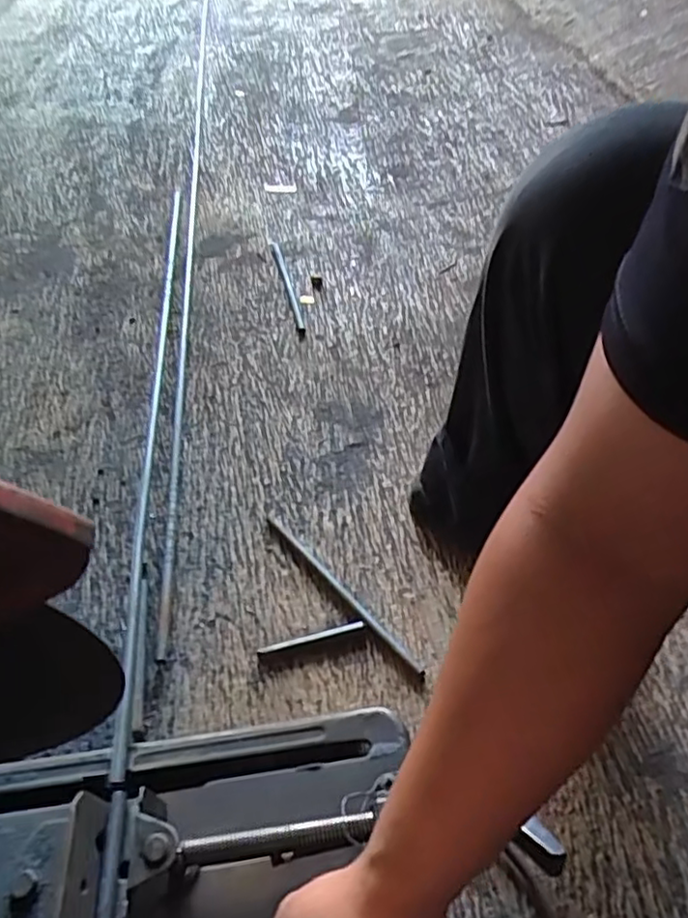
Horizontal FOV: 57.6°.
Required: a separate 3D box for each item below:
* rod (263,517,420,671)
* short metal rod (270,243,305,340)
[{"bbox_3d":[-0.008,0.142,0.684,0.014,0.007,0.248,-35,56,-24],"label":"rod"},{"bbox_3d":[-0.093,-0.284,1.029,0.016,0.007,0.266,-12,50,-7],"label":"short metal rod"}]

